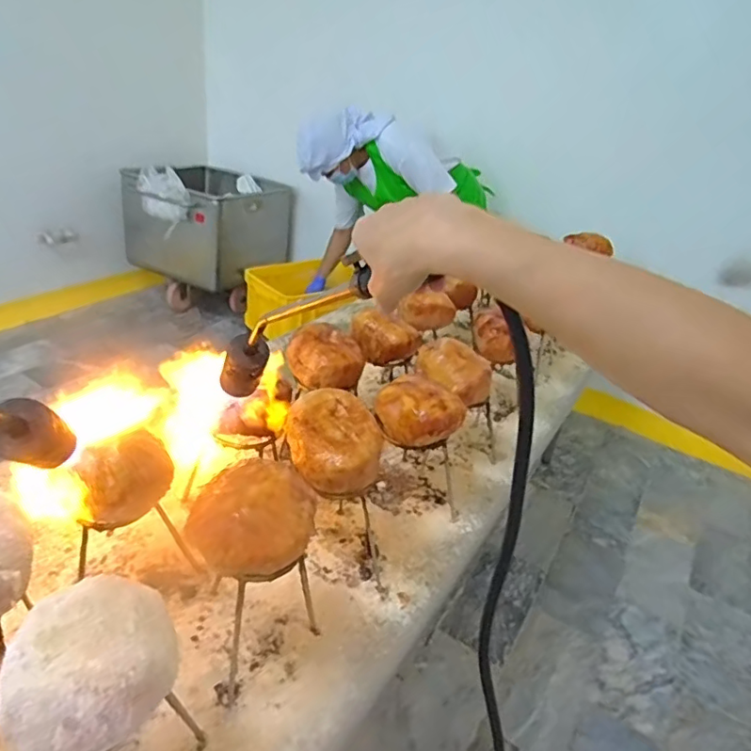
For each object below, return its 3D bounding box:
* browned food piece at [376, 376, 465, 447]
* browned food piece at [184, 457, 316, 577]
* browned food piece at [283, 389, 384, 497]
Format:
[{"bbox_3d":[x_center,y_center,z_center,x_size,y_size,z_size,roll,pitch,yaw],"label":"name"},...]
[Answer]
[{"bbox_3d":[0.065,0.053,0.858,0.094,0.078,0.122,-20,40,-40],"label":"browned food piece"},{"bbox_3d":[-0.127,0.148,0.573,0.125,0.080,0.100,15,30,12],"label":"browned food piece"},{"bbox_3d":[-0.058,0.086,0.736,0.109,0.080,0.132,-11,35,-30],"label":"browned food piece"}]

